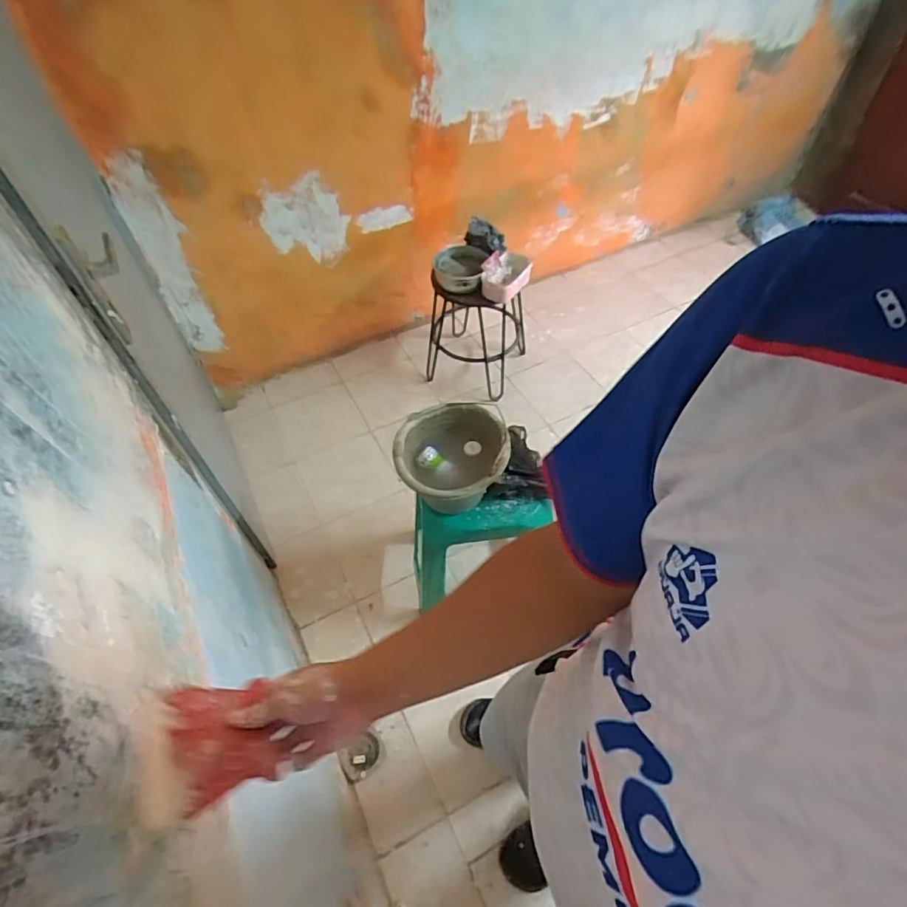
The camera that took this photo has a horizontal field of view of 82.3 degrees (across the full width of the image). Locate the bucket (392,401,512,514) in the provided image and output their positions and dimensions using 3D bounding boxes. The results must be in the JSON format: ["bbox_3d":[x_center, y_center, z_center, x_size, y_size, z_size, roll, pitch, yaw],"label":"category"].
[{"bbox_3d":[-0.001,0.034,1.176,0.239,0.173,0.233,-1,53,2],"label":"bucket"}]

